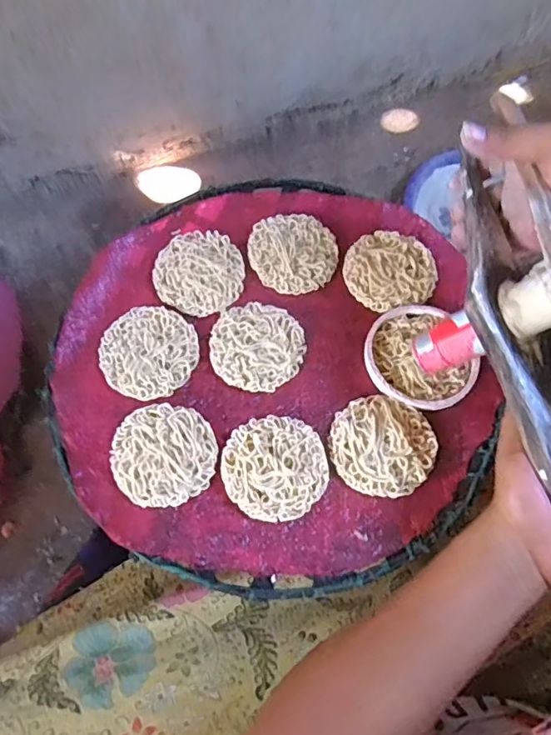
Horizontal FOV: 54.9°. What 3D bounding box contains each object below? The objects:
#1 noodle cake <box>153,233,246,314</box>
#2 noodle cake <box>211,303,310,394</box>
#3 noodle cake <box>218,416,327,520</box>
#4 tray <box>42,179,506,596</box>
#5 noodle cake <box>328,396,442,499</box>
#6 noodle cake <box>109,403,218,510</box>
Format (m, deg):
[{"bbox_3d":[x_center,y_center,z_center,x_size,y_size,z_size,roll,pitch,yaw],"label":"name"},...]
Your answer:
[{"bbox_3d":[-0.064,-0.081,0.445,0.074,0.008,0.074,3,66,0],"label":"noodle cake"},{"bbox_3d":[-0.015,-0.019,0.427,0.075,0.008,0.075,1,66,-2],"label":"noodle cake"},{"bbox_3d":[-0.001,0.071,0.385,0.075,0.013,0.074,1,66,-2],"label":"noodle cake"},{"bbox_3d":[-0.004,-0.008,0.418,0.326,0.018,0.328,0,68,-1],"label":"tray"},{"bbox_3d":[0.079,0.056,0.391,0.075,0.016,0.072,2,66,-1],"label":"noodle cake"},{"bbox_3d":[-0.081,0.062,0.387,0.072,0.011,0.074,1,66,-2],"label":"noodle cake"}]

